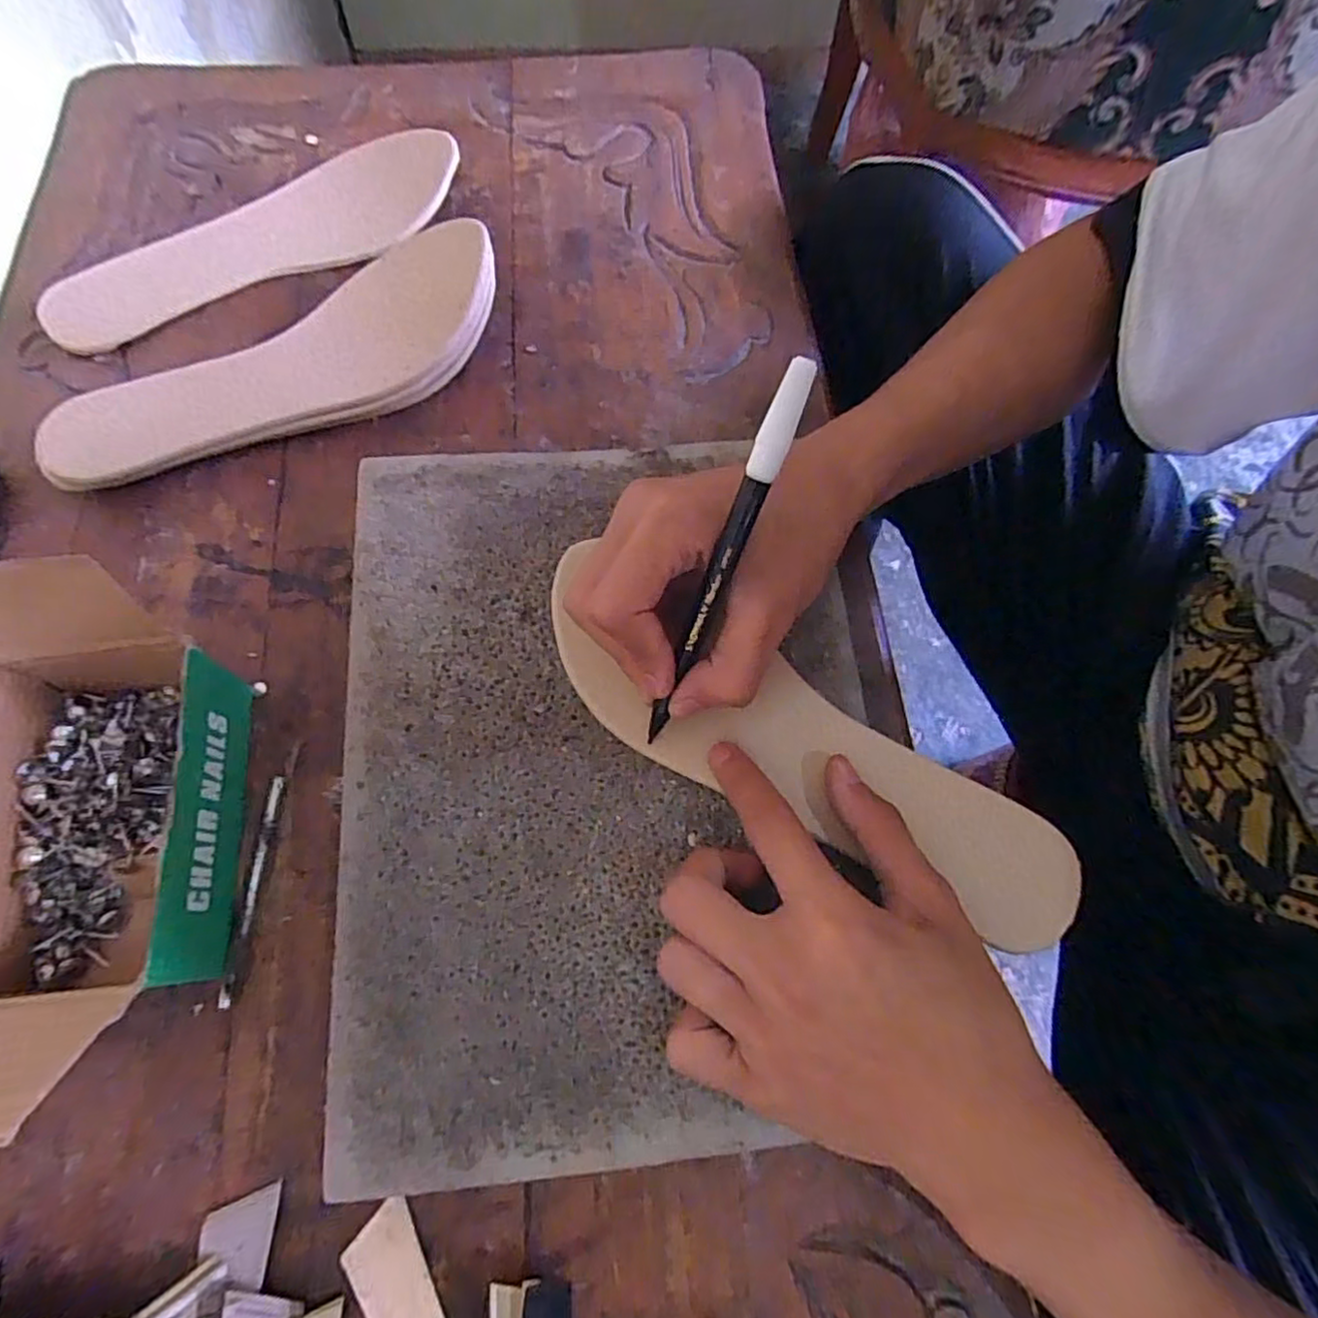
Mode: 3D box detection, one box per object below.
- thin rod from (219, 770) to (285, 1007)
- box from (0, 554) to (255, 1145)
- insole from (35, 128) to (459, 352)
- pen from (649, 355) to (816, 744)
[{"bbox_3d":[-0.160,0.089,0.263,0.006,0.008,0.084,5,69,-2],"label":"thin rod"},{"bbox_3d":[-0.224,0.059,0.217,0.122,0.082,0.162,-6,70,-6],"label":"box"},{"bbox_3d":[-0.229,-0.245,0.381,0.235,0.018,0.074,-30,77,-11],"label":"insole"},{"bbox_3d":[0.021,-0.030,0.236,0.010,0.146,0.008,26,28,8],"label":"pen"}]

